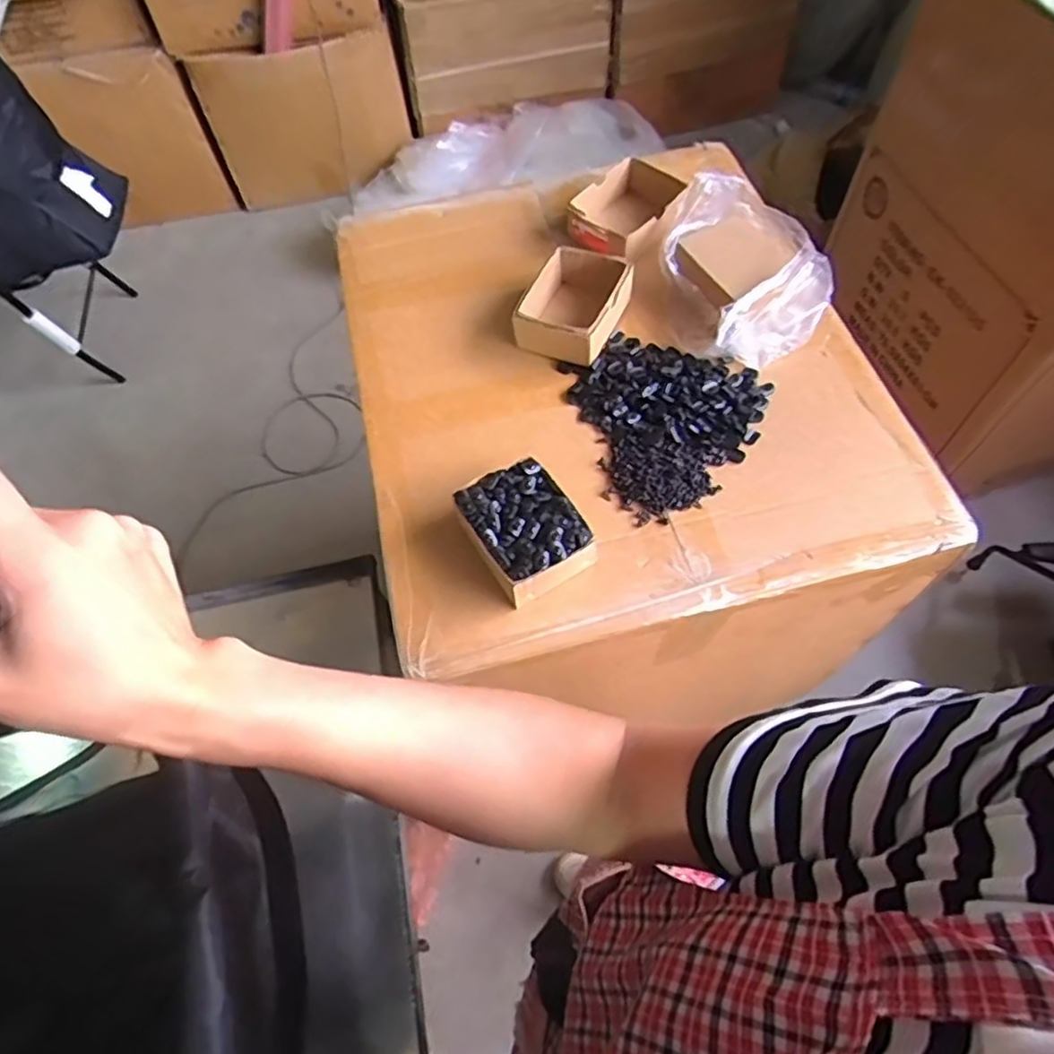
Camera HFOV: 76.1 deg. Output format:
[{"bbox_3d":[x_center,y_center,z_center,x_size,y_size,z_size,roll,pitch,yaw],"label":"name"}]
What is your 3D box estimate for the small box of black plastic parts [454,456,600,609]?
[{"bbox_3d":[-0.001,0.007,0.674,0.101,0.057,0.133,-31,63,-13],"label":"small box of black plastic parts"}]

